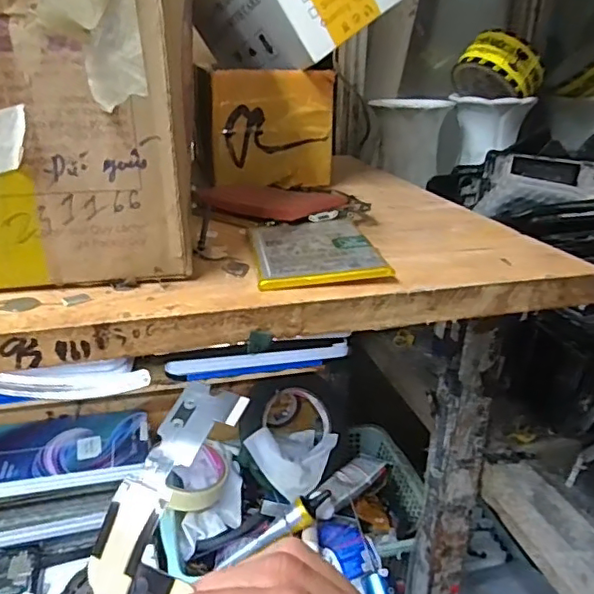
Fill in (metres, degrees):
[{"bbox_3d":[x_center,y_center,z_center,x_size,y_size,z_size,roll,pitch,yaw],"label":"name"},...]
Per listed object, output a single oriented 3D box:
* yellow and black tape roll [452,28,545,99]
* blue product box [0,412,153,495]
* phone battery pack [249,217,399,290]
[{"bbox_3d":[0.227,-0.251,0.643,0.092,0.060,0.087,36,3,-2],"label":"yellow and black tape roll"},{"bbox_3d":[-0.242,0.154,0.563,0.184,0.015,0.103,-4,24,-12],"label":"blue product box"},{"bbox_3d":[0.008,-0.026,0.312,0.063,0.008,0.089,-2,23,-7],"label":"phone battery pack"}]

